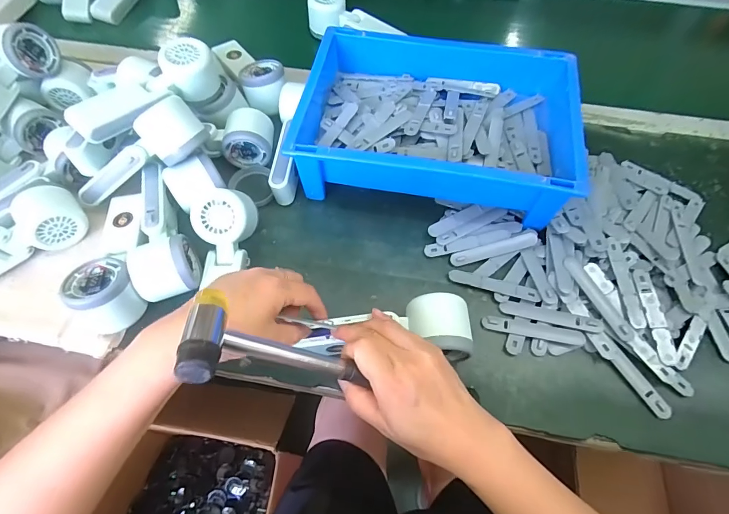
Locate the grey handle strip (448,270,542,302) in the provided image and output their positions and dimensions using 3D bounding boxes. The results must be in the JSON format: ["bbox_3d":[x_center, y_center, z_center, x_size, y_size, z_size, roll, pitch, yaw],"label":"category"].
[{"bbox_3d":[0.138,0.029,0.412,0.093,0.008,0.016,15,61,8],"label":"grey handle strip"}]

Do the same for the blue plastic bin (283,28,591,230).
[{"bbox_3d":[0.085,-0.162,0.464,0.297,0.079,0.214,9,61,5],"label":"blue plastic bin"}]

